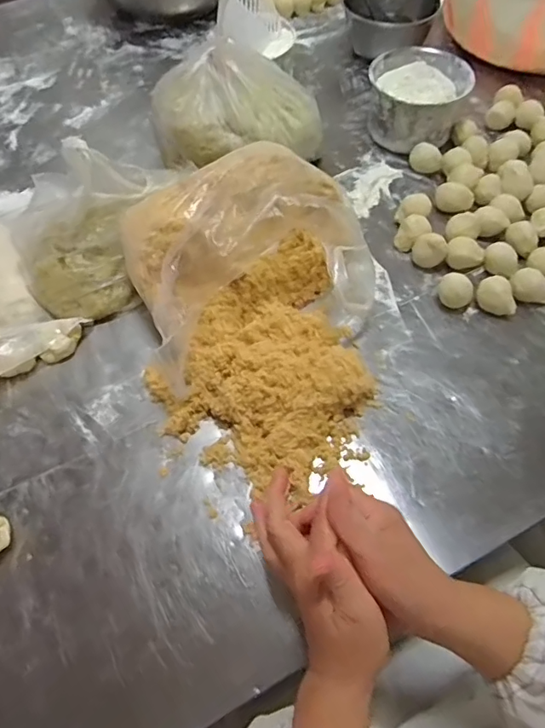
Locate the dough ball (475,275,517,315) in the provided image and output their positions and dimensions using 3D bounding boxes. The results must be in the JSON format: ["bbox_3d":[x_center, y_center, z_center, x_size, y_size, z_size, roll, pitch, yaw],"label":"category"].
[{"bbox_3d":[0.276,-0.082,0.608,0.038,0.029,0.048,-7,59,-1],"label":"dough ball"}]

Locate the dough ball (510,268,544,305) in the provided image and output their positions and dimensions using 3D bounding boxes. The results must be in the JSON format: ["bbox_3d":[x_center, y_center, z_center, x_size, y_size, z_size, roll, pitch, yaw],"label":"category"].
[{"bbox_3d":[0.320,-0.094,0.602,0.052,0.035,0.030,26,64,17],"label":"dough ball"}]

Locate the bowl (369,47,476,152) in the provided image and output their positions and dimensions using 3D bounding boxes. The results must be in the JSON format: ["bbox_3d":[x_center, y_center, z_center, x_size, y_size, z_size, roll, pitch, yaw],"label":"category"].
[{"bbox_3d":[0.224,-0.407,0.764,0.144,0.090,0.146,-1,59,2],"label":"bowl"}]

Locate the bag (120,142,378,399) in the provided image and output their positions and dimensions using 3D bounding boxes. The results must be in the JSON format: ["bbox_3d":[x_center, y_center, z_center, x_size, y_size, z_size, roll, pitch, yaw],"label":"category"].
[{"bbox_3d":[-0.021,-0.117,0.579,0.270,0.140,0.226,-20,60,-9],"label":"bag"}]

